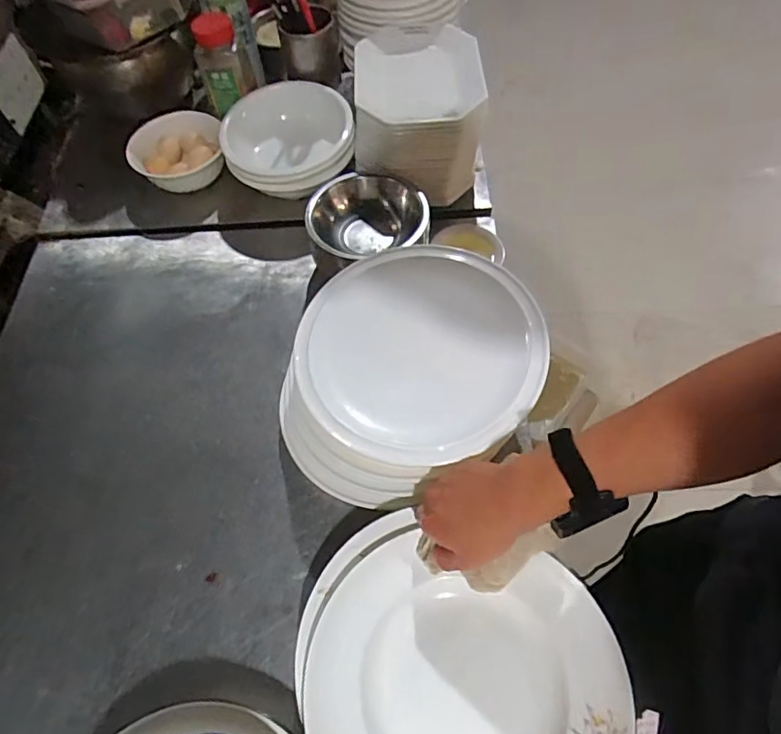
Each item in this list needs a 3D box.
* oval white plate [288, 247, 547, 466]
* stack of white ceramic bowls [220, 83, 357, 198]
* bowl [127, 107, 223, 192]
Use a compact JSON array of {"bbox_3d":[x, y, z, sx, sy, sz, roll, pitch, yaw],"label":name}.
[{"bbox_3d":[0.033,-0.025,0.639,0.284,0.026,0.280,-6,60,0],"label":"oval white plate"},{"bbox_3d":[-0.170,-0.384,0.915,0.219,0.086,0.202,-2,60,2],"label":"stack of white ceramic bowls"},{"bbox_3d":[-0.380,-0.386,0.956,0.160,0.057,0.147,-1,60,2],"label":"bowl"}]

